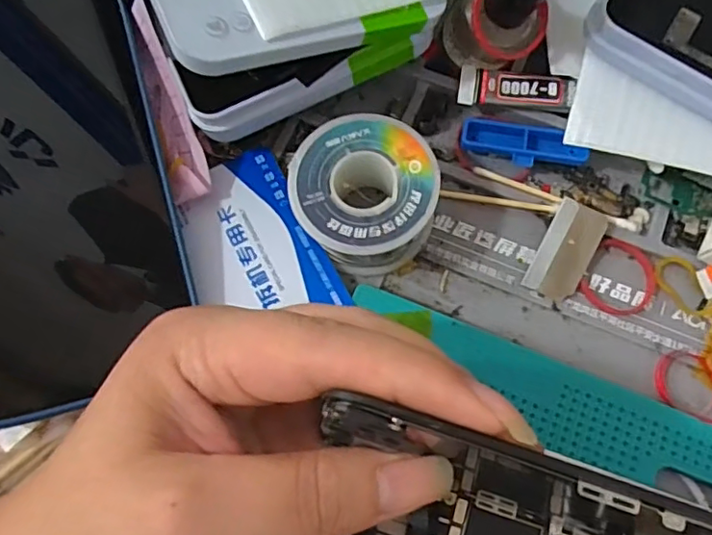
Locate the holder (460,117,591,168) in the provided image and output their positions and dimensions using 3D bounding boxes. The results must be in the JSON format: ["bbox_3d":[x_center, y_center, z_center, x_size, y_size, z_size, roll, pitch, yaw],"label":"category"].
[{"bbox_3d":[0.069,-0.050,0.240,0.051,0.010,0.017,11,74,4],"label":"holder"}]

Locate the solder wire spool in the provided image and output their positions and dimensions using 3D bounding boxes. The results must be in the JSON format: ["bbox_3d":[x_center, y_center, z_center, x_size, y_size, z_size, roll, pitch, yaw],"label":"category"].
[{"bbox_3d":[0.003,-0.027,0.219,0.051,0.027,0.054,0,73,1],"label":"solder wire spool"}]

